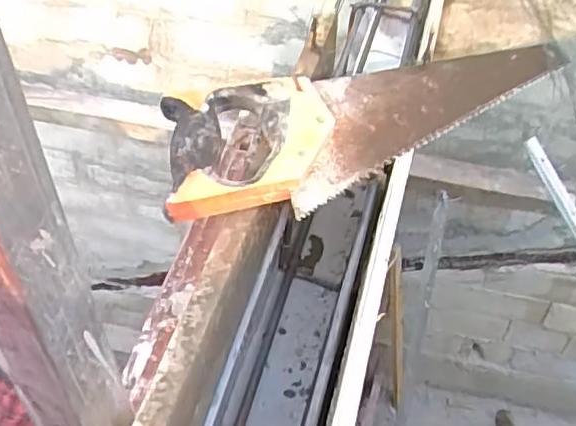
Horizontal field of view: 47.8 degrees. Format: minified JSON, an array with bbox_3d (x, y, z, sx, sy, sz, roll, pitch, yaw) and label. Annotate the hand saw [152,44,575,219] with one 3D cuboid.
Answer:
[{"bbox_3d":[0.088,-0.094,0.545,0.439,0.058,0.127,-27,51,-25],"label":"hand saw"}]

